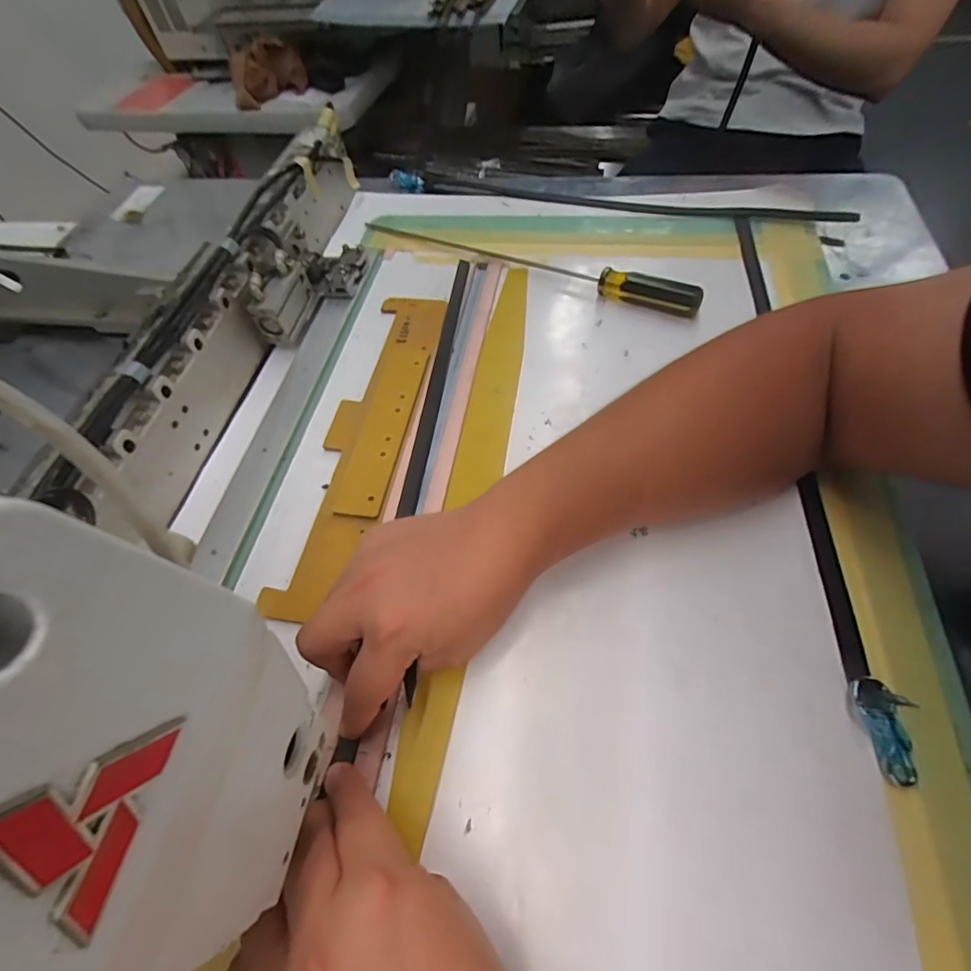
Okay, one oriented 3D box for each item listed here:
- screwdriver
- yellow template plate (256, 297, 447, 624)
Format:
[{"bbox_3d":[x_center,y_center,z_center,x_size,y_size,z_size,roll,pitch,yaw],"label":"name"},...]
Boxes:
[{"bbox_3d":[0.035,-0.238,0.499,0.370,0.027,0.028,26,63,20],"label":"screwdriver"},{"bbox_3d":[-0.096,-0.050,0.401,0.063,0.004,0.322,6,58,8],"label":"yellow template plate"}]

